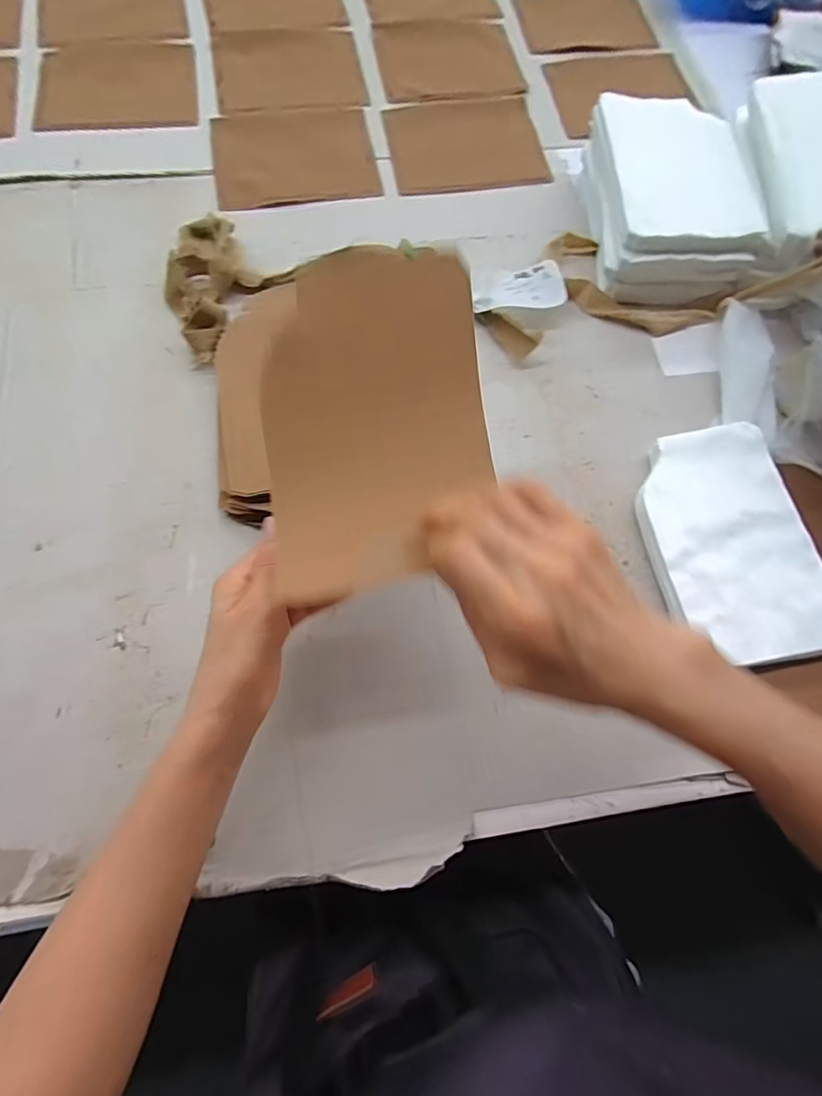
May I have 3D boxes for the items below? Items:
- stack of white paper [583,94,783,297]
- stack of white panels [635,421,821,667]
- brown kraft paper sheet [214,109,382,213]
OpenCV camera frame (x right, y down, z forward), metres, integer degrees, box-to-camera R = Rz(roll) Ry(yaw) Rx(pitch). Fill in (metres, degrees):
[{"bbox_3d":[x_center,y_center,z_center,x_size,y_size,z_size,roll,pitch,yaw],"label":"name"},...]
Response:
[{"bbox_3d":[0.262,-0.359,0.518,0.148,0.067,0.206,1,68,-2],"label":"stack of white paper"},{"bbox_3d":[0.263,-0.007,0.420,0.128,0.023,0.199,-9,69,-6],"label":"stack of white panels"},{"bbox_3d":[-0.137,-0.462,0.594,0.182,0.009,0.152,-10,74,-5],"label":"brown kraft paper sheet"}]

